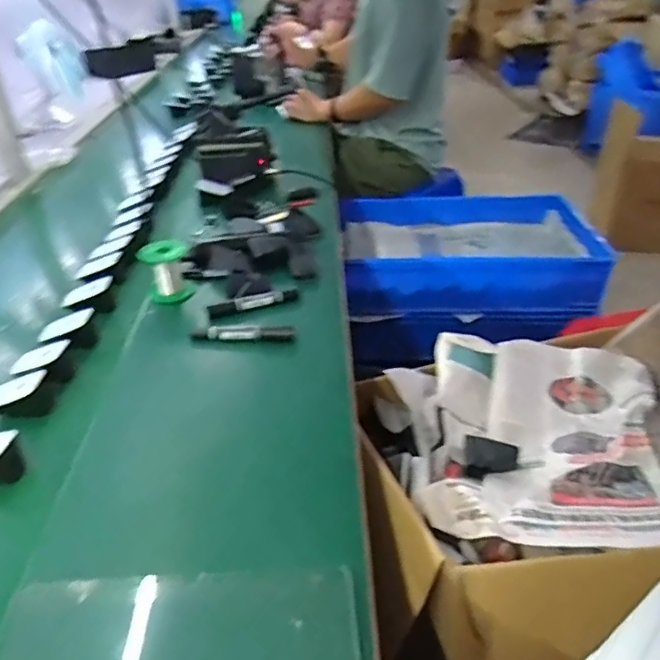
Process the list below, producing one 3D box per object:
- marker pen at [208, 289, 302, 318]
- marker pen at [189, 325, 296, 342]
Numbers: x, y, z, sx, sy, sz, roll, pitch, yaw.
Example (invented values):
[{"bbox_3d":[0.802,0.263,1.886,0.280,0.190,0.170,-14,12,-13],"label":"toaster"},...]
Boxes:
[{"bbox_3d":[-0.113,-0.044,0.857,0.137,0.022,0.022,-12,35,-14],"label":"marker pen"},{"bbox_3d":[-0.119,0.003,0.794,0.143,0.021,0.020,1,34,5],"label":"marker pen"}]

